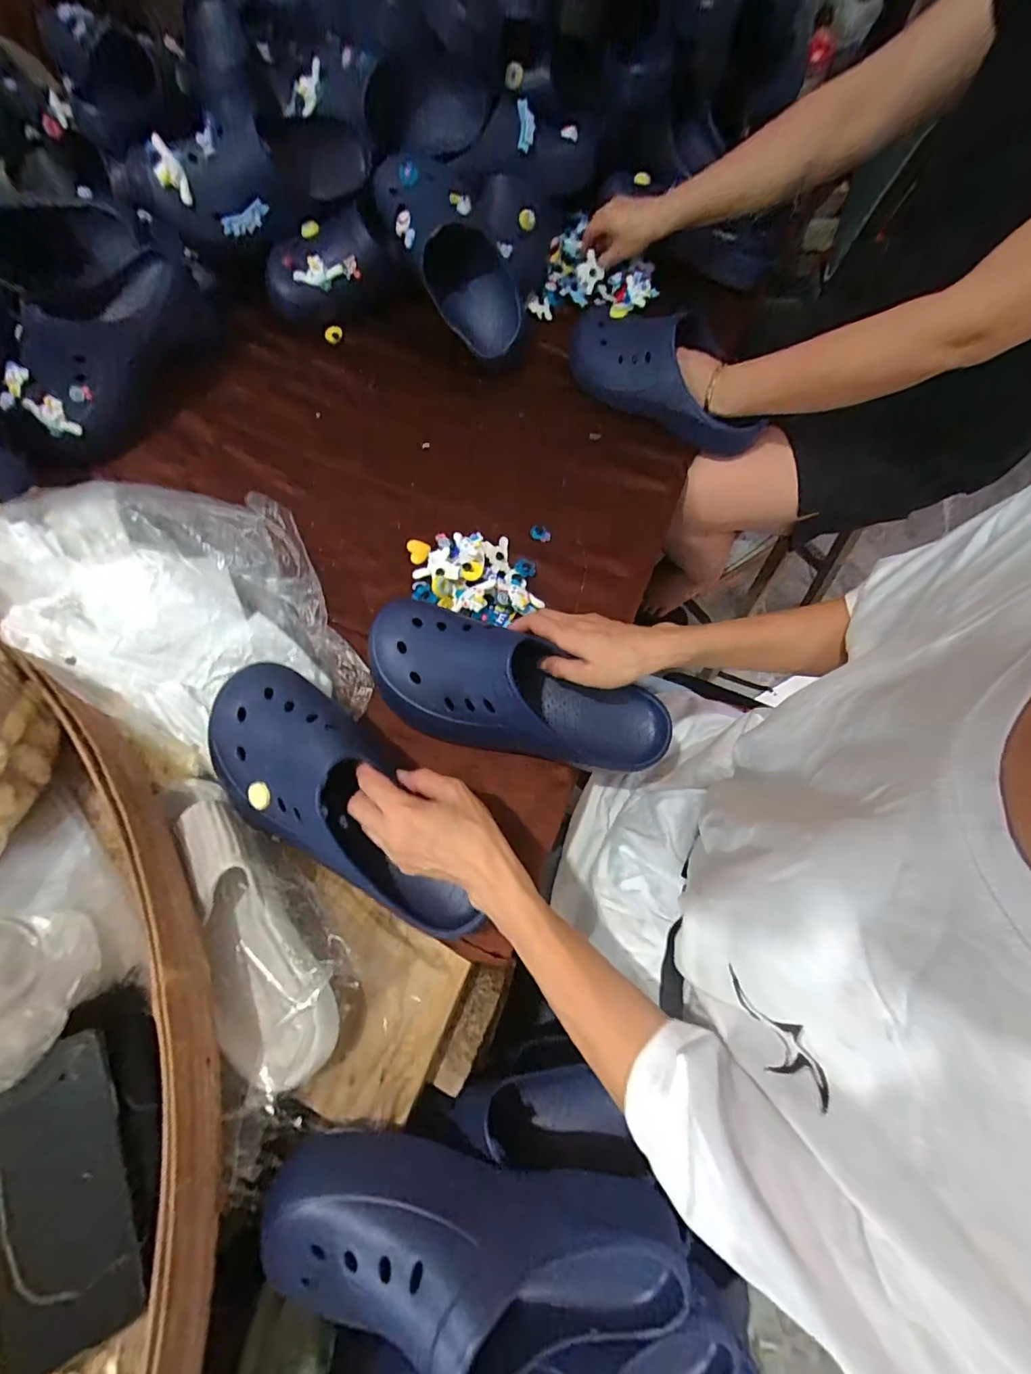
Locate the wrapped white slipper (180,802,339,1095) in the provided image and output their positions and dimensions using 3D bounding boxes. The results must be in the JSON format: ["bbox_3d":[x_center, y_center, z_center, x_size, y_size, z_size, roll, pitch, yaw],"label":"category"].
[{"bbox_3d":[-0.207,0.189,0.399,0.071,0.071,0.231,-27,72,-11],"label":"wrapped white slipper"}]

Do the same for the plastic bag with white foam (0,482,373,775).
[{"bbox_3d":[-0.323,-0.079,0.486,0.333,0.125,0.218,31,71,10],"label":"plastic bag with white foam"}]

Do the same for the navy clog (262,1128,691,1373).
[{"bbox_3d":[-0.023,0.386,0.336,0.286,0.083,0.097,10,67,1],"label":"navy clog"}]

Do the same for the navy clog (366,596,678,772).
[{"bbox_3d":[0.001,0.003,0.479,0.293,0.114,0.105,20,66,-1],"label":"navy clog"}]

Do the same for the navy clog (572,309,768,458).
[{"bbox_3d":[0.189,-0.416,0.658,0.299,0.104,0.104,40,73,13],"label":"navy clog"}]

